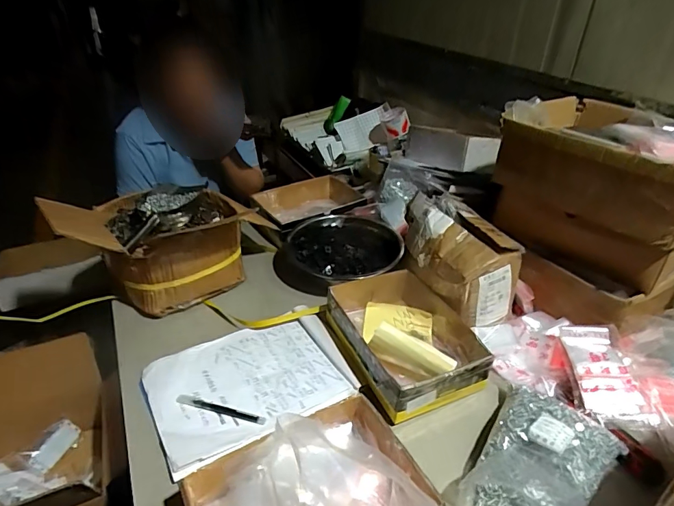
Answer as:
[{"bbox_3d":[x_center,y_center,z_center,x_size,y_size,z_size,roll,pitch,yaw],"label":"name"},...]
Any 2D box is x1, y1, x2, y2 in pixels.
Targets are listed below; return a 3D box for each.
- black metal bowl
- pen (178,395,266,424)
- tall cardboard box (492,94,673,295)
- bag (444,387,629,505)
[{"bbox_3d":[0.006,-0.004,0.908,0.264,0.047,0.237,-15,37,-22],"label":"black metal bowl"},{"bbox_3d":[-0.172,0.230,0.633,0.141,0.007,0.015,9,34,12],"label":"pen"},{"bbox_3d":[0.482,-0.120,0.765,0.263,0.233,0.324,-22,40,-30],"label":"tall cardboard box"},{"bbox_3d":[0.255,0.268,0.543,0.137,0.085,0.211,27,42,34],"label":"bag"}]

